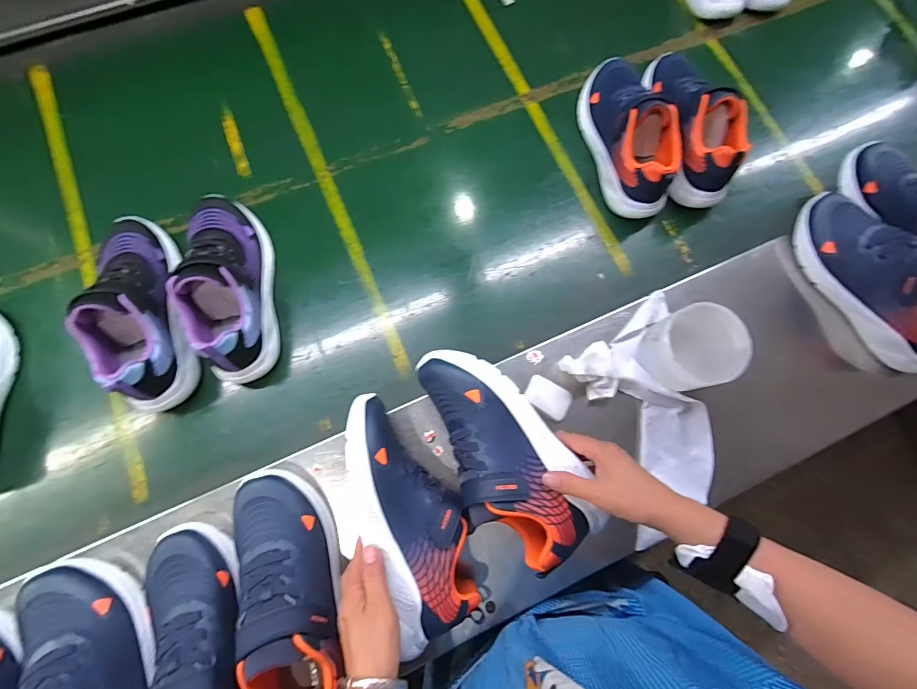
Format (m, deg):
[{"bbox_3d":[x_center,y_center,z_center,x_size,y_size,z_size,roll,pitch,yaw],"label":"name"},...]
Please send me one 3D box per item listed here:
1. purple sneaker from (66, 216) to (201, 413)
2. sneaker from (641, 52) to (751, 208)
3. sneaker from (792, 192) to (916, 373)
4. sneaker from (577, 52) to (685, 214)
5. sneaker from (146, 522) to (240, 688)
[{"bbox_3d":[-0.394,-0.051,0.501,0.094,0.100,0.260,-12,72,-7],"label":"purple sneaker"},{"bbox_3d":[0.335,-0.331,0.591,0.083,0.110,0.251,-9,72,-6],"label":"sneaker"},{"bbox_3d":[0.536,-0.088,0.517,0.075,0.109,0.247,-28,75,-11],"label":"sneaker"},{"bbox_3d":[0.248,-0.308,0.589,0.102,0.114,0.241,-5,71,-4],"label":"sneaker"},{"bbox_3d":[-0.249,0.293,0.389,0.097,0.088,0.248,-18,73,-9],"label":"sneaker"}]

